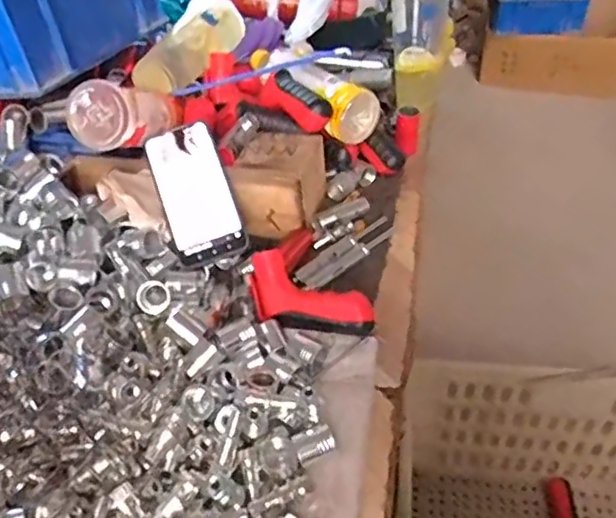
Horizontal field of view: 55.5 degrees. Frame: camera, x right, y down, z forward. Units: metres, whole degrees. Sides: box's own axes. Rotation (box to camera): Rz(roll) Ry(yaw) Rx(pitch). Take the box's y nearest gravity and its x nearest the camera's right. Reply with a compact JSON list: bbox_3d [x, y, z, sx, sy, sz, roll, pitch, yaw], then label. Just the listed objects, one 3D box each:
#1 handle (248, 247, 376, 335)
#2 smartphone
[{"bbox_3d":[-0.002,0.040,0.579,0.134,0.046,0.059,20,48,24],"label":"handle"},{"bbox_3d":[-0.120,-0.071,0.624,0.076,0.007,0.152,-21,77,-1],"label":"smartphone"}]

